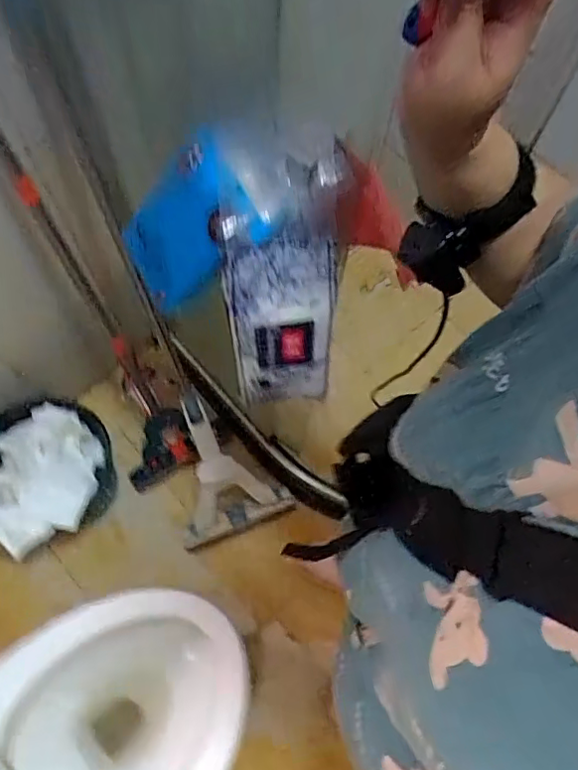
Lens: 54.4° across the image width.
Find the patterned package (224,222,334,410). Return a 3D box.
[{"bbox_3d":[-0.007,-0.053,0.569,0.100,0.227,0.030,-4,49,-1],"label":"patterned package"}]

